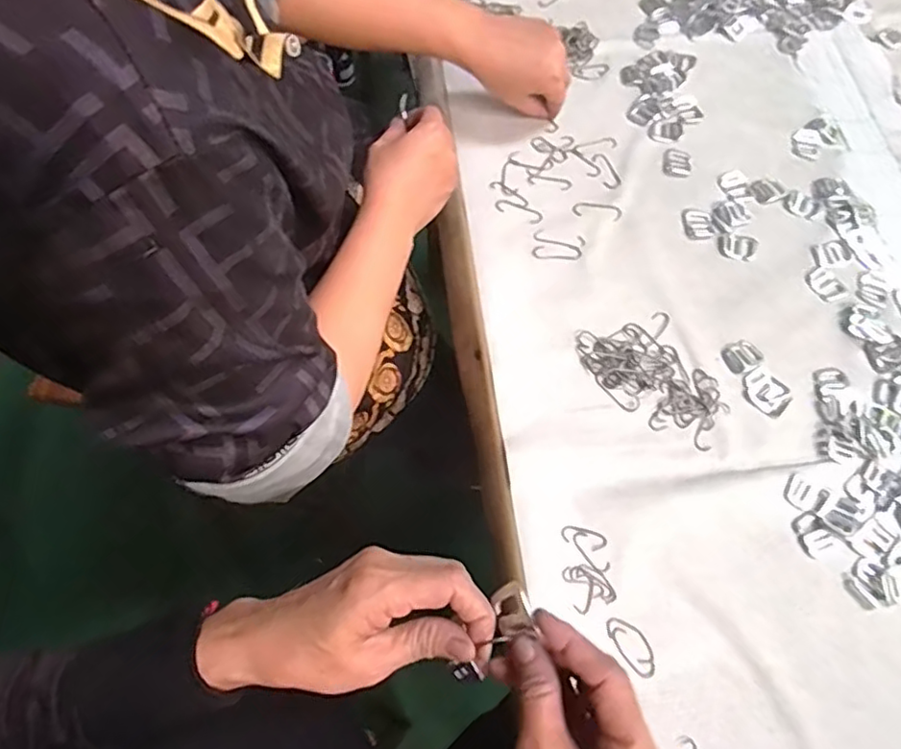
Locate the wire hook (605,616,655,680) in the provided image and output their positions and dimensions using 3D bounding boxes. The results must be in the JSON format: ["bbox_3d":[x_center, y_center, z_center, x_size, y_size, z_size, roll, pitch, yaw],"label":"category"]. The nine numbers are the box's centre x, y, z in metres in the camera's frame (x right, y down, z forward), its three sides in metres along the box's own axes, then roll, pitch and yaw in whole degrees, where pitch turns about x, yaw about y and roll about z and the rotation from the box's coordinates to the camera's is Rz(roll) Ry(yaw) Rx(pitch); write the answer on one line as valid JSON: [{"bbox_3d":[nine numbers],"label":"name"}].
[{"bbox_3d":[0.128,0.190,0.433,0.021,0.004,0.044,-32,69,-14],"label":"wire hook"}]

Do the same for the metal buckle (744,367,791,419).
[{"bbox_3d":[0.263,0.014,0.514,0.034,0.004,0.039,-36,70,-16],"label":"metal buckle"}]

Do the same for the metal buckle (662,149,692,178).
[{"bbox_3d":[0.227,-0.213,0.622,0.028,0.004,0.036,9,65,4],"label":"metal buckle"}]

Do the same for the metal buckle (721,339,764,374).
[{"bbox_3d":[0.250,-0.017,0.531,0.033,0.004,0.025,-25,68,-12],"label":"metal buckle"}]

